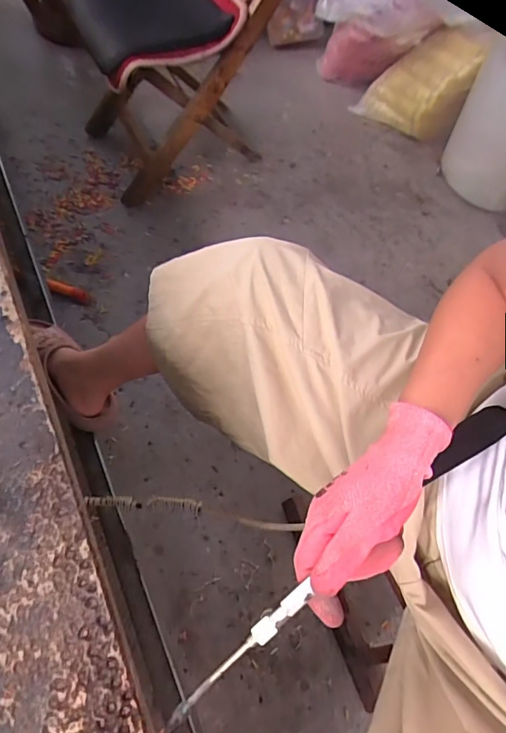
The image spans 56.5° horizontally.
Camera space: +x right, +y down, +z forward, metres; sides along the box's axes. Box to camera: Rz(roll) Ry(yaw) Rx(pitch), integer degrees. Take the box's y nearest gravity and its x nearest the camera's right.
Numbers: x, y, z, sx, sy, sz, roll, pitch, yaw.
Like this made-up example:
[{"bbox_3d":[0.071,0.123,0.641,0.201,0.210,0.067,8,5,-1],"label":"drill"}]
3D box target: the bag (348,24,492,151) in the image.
[{"bbox_3d":[0.499,-0.853,1.416,0.291,0.284,0.156,33,65,14],"label":"bag"}]

